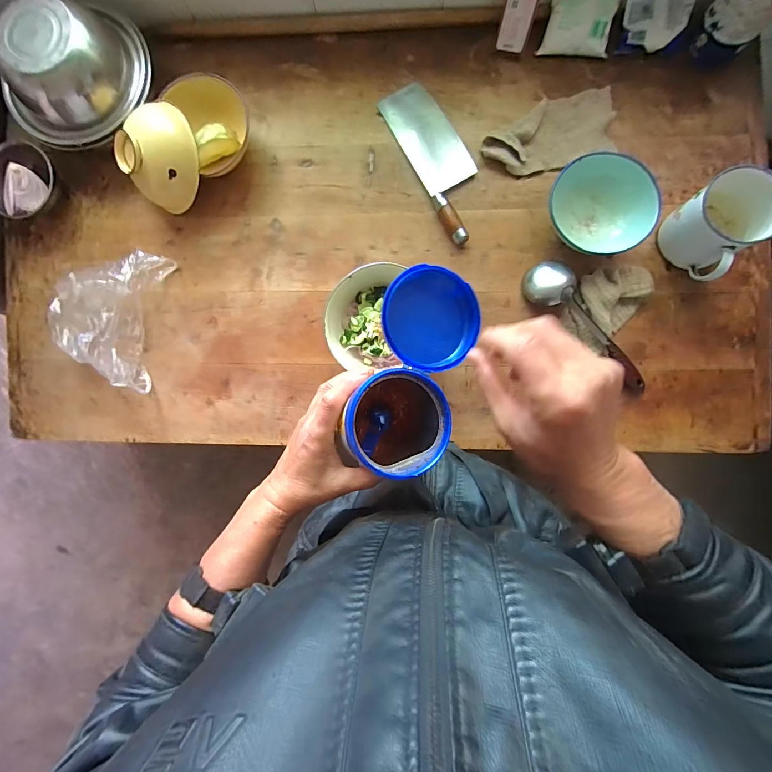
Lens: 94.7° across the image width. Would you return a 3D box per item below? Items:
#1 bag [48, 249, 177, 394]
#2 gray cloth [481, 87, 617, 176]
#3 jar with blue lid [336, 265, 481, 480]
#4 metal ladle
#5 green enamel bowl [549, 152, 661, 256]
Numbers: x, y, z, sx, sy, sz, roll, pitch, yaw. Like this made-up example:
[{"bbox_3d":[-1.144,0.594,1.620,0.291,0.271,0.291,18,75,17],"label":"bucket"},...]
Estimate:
[{"bbox_3d":[-0.550,-0.141,0.709,0.188,0.061,0.265,12,89,2],"label":"bag"},{"bbox_3d":[0.328,-0.487,0.700,0.276,0.038,0.152,-17,88,1],"label":"gray cloth"},{"bbox_3d":[0.030,-0.010,0.378,0.094,0.131,0.203,18,92,2],"label":"jar with blue lid"},{"bbox_3d":[0.386,-0.112,0.670,0.085,0.039,0.313,-42,88,2],"label":"metal ladle"},{"bbox_3d":[0.383,-0.318,0.650,0.170,0.088,0.170,0,88,2],"label":"green enamel bowl"}]

